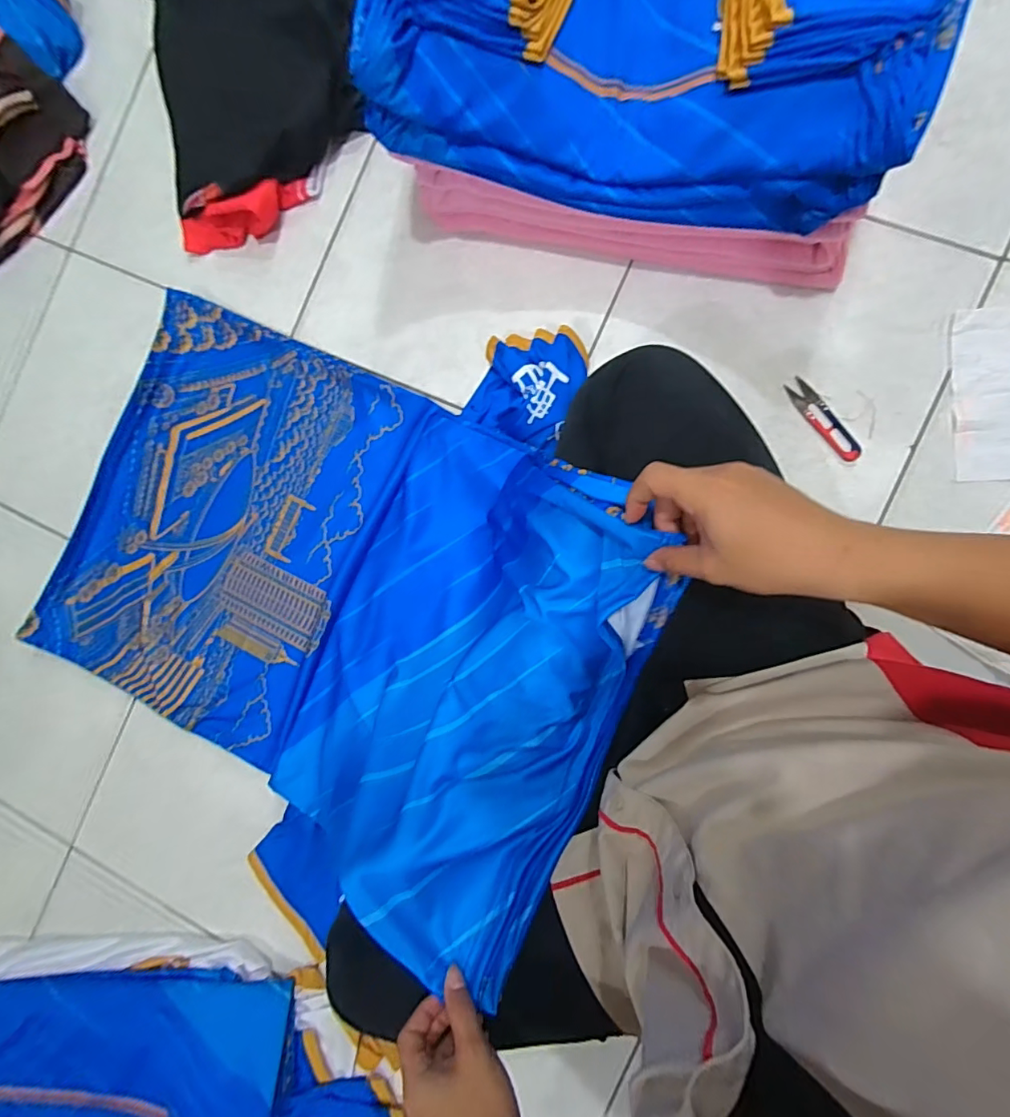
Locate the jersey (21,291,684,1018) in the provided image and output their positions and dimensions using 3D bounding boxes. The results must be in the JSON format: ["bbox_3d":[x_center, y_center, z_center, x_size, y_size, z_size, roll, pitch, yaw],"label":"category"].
[{"bbox_3d":[-0.234,0.003,0.569,0.754,0.210,0.628,17,89,9],"label":"jersey"}]

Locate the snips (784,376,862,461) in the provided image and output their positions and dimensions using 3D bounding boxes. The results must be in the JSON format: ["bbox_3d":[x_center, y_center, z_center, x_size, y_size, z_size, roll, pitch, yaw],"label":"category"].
[{"bbox_3d":[0.381,-0.166,0.589,0.031,0.004,0.116,-36,82,5],"label":"snips"}]

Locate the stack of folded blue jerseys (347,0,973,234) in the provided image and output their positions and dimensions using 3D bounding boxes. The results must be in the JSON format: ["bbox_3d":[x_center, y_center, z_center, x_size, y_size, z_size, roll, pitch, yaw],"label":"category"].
[{"bbox_3d":[0.141,-0.549,0.475,0.509,0.135,0.340,14,90,8],"label":"stack of folded blue jerseys"}]

